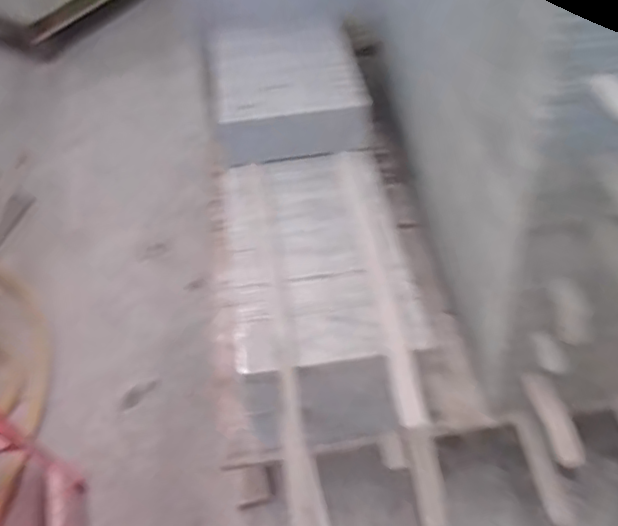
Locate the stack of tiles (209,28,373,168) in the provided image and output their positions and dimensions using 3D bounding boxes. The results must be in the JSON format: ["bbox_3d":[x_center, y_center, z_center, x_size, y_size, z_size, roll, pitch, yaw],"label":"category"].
[{"bbox_3d":[-0.053,-0.408,1.448,0.324,0.123,0.381,-10,47,-4],"label":"stack of tiles"}]

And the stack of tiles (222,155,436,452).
[{"bbox_3d":[0.018,0.046,1.209,0.312,0.207,0.566,-9,47,-3],"label":"stack of tiles"}]

